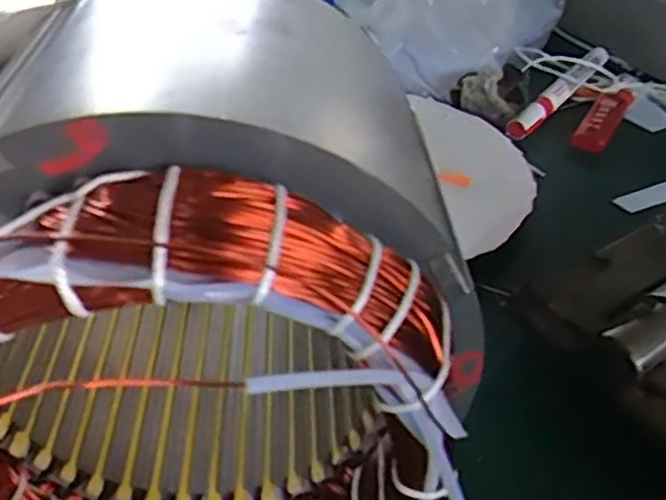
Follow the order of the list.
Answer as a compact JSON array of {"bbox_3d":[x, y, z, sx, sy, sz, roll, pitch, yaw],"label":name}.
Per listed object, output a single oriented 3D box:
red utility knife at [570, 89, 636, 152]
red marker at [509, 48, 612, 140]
[{"bbox_3d":[0.178,-0.088,0.471,0.023,0.011,0.074,22,43,24],"label":"red utility knife"},{"bbox_3d":[0.157,-0.110,0.489,0.013,0.019,0.127,29,46,30],"label":"red marker"}]

